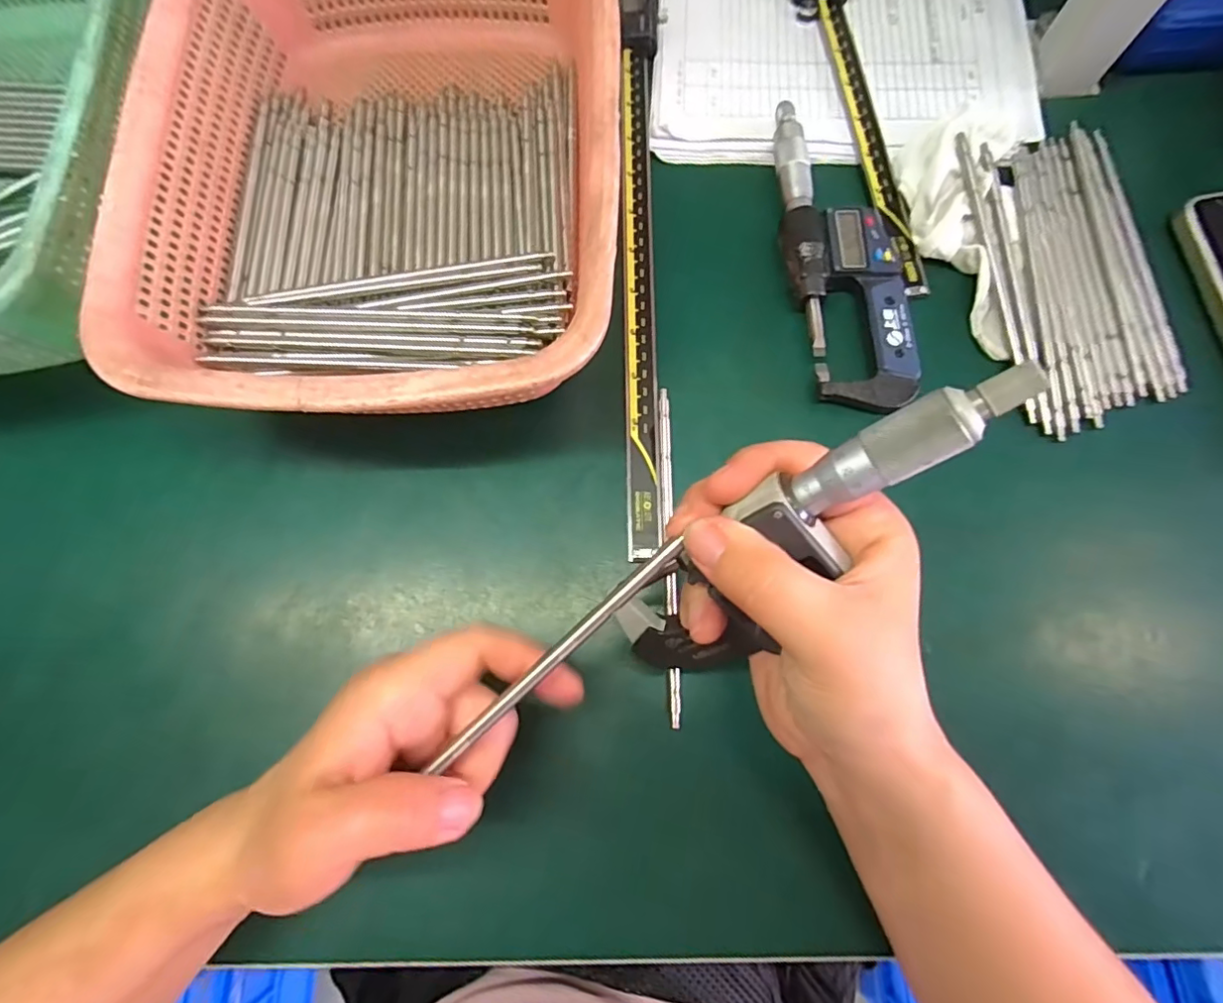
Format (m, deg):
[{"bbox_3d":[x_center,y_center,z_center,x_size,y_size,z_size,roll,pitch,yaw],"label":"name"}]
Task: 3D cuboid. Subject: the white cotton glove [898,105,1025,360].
[{"bbox_3d":[0.187,-0.149,0.298,0.061,0.017,0.140,8,77,3],"label":"white cotton glove"}]

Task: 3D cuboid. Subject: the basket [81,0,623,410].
[{"bbox_3d":[-0.109,-0.170,0.286,0.218,0.076,0.286,0,76,1],"label":"basket"}]

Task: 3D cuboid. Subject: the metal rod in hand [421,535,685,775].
[{"bbox_3d":[-0.019,0.052,0.188,0.111,0.004,0.007,-44,79,5],"label":"metal rod in hand"}]

